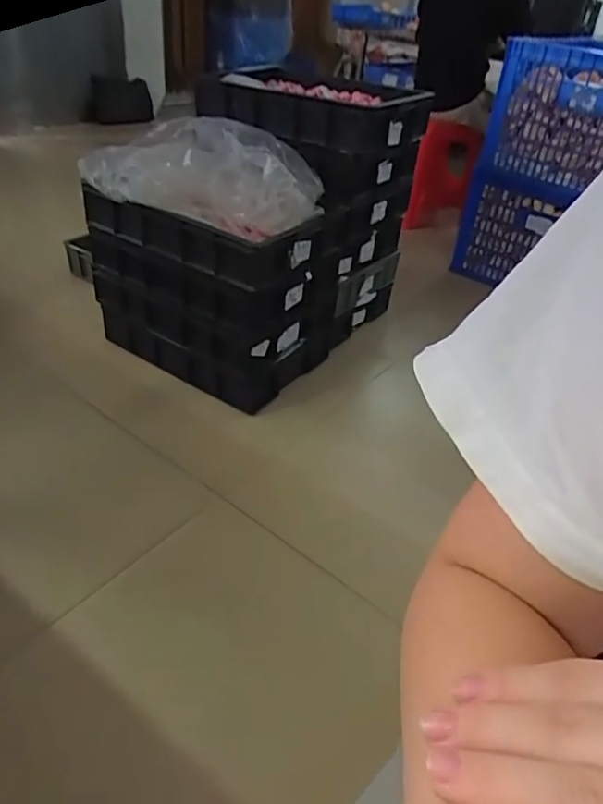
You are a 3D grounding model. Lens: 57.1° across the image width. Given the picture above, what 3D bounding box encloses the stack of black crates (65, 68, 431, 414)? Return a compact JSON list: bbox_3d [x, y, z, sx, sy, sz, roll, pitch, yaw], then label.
[{"bbox_3d":[-0.112,-0.536,1.718,0.552,0.707,0.920,26,41,24],"label":"stack of black crates"}]

